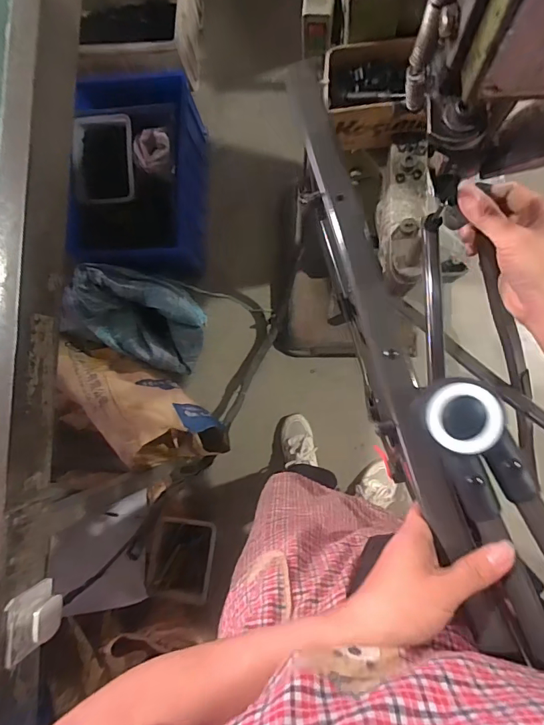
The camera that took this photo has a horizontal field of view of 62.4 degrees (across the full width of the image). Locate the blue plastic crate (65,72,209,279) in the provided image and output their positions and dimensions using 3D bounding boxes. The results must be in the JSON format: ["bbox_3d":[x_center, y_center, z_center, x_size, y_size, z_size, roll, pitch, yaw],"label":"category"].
[{"bbox_3d":[-0.371,-0.518,1.308,0.309,0.235,0.524,0,86,7],"label":"blue plastic crate"}]

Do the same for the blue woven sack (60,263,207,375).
[{"bbox_3d":[-0.390,-0.138,1.298,0.430,0.210,0.236,21,88,8],"label":"blue woven sack"}]

